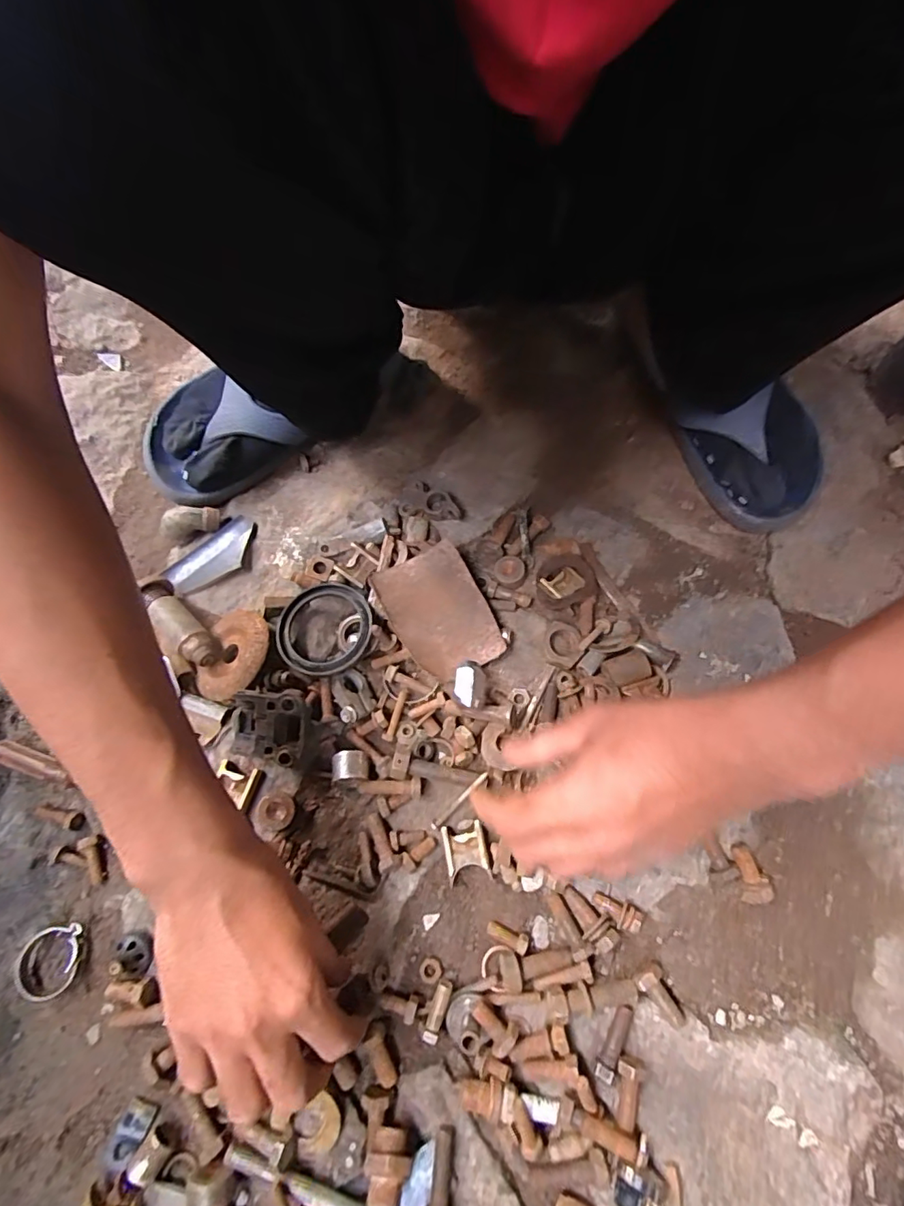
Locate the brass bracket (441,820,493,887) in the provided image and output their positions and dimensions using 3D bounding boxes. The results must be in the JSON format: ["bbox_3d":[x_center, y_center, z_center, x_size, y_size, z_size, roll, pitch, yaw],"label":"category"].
[{"bbox_3d":[0.009,0.164,0.353,0.028,0.009,0.034,-13,66,-3],"label":"brass bracket"}]

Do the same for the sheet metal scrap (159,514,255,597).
[{"bbox_3d":[-0.202,-0.039,0.453,0.081,0.011,0.037,-36,69,-13],"label":"sheet metal scrap"}]

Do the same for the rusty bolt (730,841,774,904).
[{"bbox_3d":[0.190,0.174,0.344,0.016,0.016,0.035,-13,66,-3],"label":"rusty bolt"}]

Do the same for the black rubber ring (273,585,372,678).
[{"bbox_3d":[-0.097,0.020,0.414,0.073,0.020,0.075,-1,66,2],"label":"black rubber ring"}]

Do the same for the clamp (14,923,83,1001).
[{"bbox_3d":[-0.253,0.225,0.334,0.038,0.008,0.039,-9,66,-2],"label":"clamp"}]

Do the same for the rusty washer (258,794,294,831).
[{"bbox_3d":[-0.120,0.142,0.364,0.023,0.004,0.023,14,65,-5],"label":"rusty washer"}]

